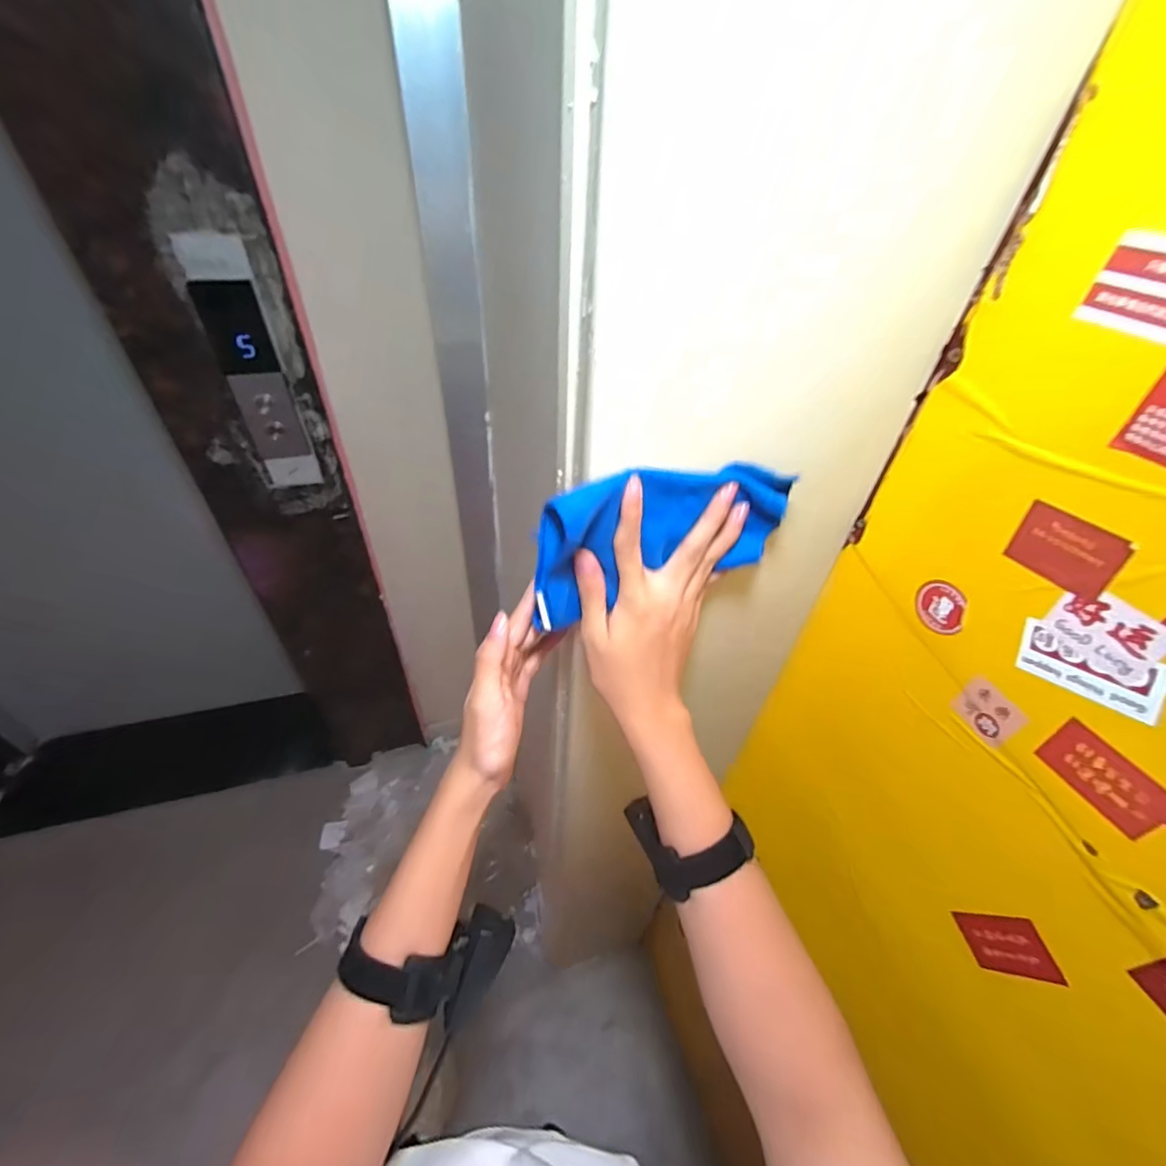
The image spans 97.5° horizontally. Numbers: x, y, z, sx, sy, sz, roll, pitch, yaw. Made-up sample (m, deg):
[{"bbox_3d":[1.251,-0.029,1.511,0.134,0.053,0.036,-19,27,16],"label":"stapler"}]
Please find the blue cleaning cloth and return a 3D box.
[{"bbox_3d":[0.053,-0.033,0.348,0.181,0.098,0.024,-15,46,-7],"label":"blue cleaning cloth"}]

